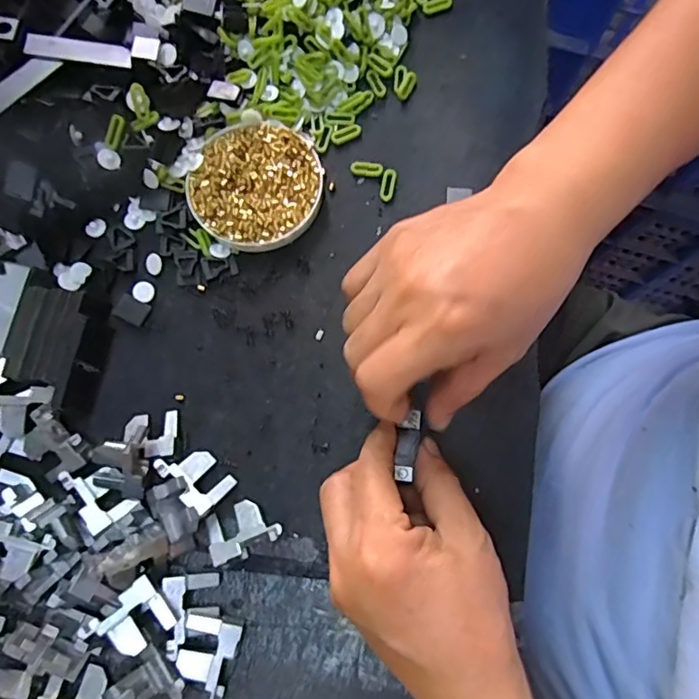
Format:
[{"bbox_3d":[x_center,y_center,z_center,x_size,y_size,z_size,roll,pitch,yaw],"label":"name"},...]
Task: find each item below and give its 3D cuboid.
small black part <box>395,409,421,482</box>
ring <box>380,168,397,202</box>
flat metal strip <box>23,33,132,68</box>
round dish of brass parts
[{"bbox_3d":[0.028,0.046,0.271,0.010,0.004,0.035,11,64,4],"label":"small black part"},{"bbox_3d":[0.023,-0.097,0.328,0.008,0.004,0.019,12,76,4],"label":"ring"},{"bbox_3d":[-0.151,-0.168,0.315,0.058,0.004,0.014,8,82,-2],"label":"flat metal strip"},{"bbox_3d":[-0.053,-0.094,0.323,0.072,0.014,0.074,0,76,1],"label":"round dish of brass parts"}]

